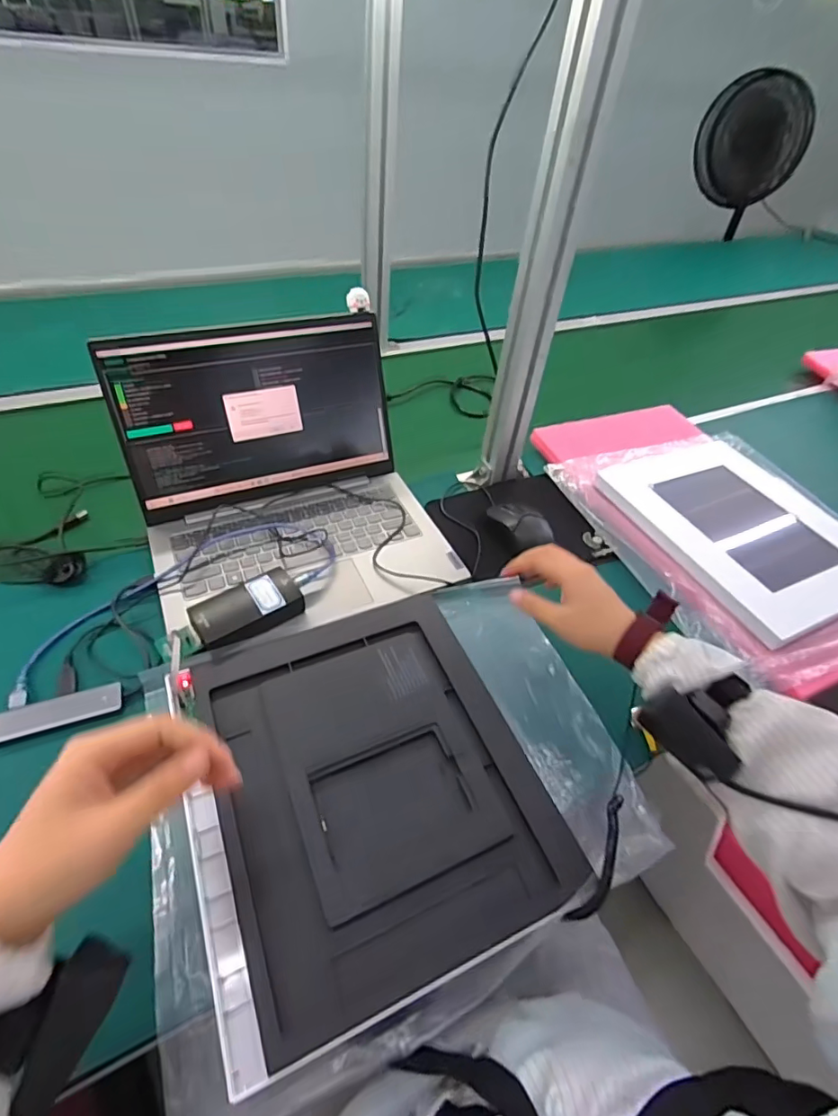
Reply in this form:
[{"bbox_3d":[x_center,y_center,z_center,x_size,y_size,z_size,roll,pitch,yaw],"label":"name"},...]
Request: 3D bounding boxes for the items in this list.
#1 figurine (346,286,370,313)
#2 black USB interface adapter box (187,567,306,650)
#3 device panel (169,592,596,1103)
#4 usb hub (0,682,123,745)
[{"bbox_3d":[-0.074,-0.313,0.641,0.028,0.023,0.018,0,47,-6],"label":"figurine"},{"bbox_3d":[-0.169,0.053,0.527,0.102,0.029,0.048,-24,54,-26],"label":"black USB interface adapter box"},{"bbox_3d":[-0.047,0.177,0.436,0.264,0.013,0.294,-15,50,-19],"label":"device panel"},{"bbox_3d":[-0.314,0.134,0.459,0.101,0.010,0.030,-14,50,-19],"label":"usb hub"}]

